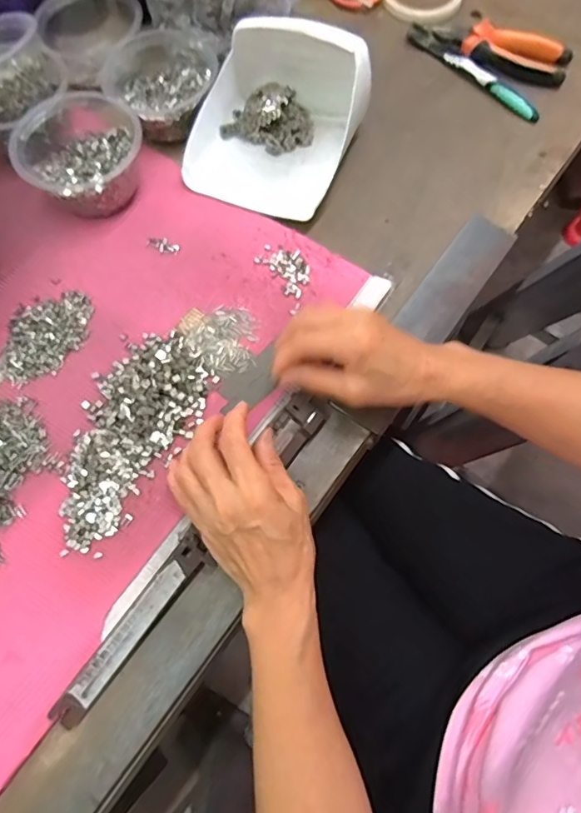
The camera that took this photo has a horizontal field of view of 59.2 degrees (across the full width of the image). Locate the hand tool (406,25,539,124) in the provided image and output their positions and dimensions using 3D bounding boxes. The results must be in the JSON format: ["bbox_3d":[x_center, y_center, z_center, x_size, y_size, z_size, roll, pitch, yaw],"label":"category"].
[{"bbox_3d":[0.202,-0.373,0.566,0.021,0.011,0.180,-38,73,-12],"label":"hand tool"}]

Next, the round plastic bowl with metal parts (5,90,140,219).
[{"bbox_3d":[-0.201,-0.241,0.495,0.113,0.060,0.115,0,69,1],"label":"round plastic bowl with metal parts"}]

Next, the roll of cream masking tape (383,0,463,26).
[{"bbox_3d":[0.162,-0.502,0.626,0.086,0.018,0.097,35,74,14],"label":"roll of cream masking tape"}]

